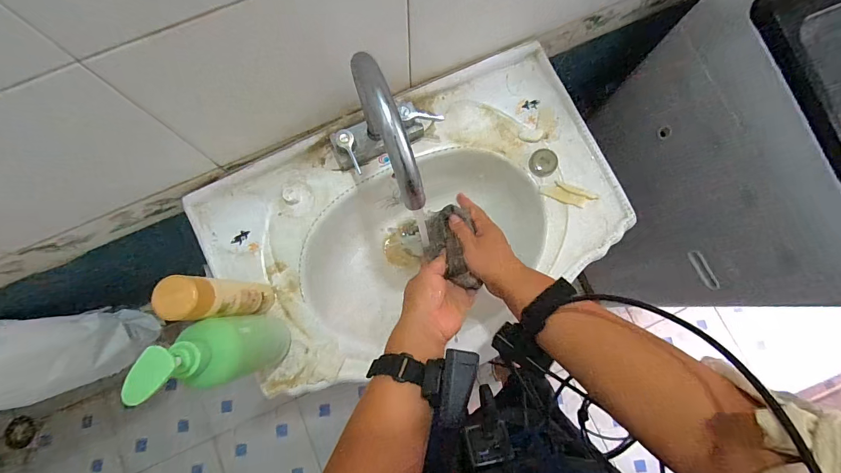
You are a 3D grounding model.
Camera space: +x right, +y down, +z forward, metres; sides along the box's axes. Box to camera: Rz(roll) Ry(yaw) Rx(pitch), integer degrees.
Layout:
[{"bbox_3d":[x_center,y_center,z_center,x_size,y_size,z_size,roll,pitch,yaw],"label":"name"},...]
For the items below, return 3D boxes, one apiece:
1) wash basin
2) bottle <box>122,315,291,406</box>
[{"bbox_3d":[-0.007,-0.006,0.633,0.649,0.165,0.419,-23,79,-6],"label":"wash basin"},{"bbox_3d":[-0.229,0.136,0.446,0.063,0.241,0.073,-7,78,-3],"label":"bottle"}]

